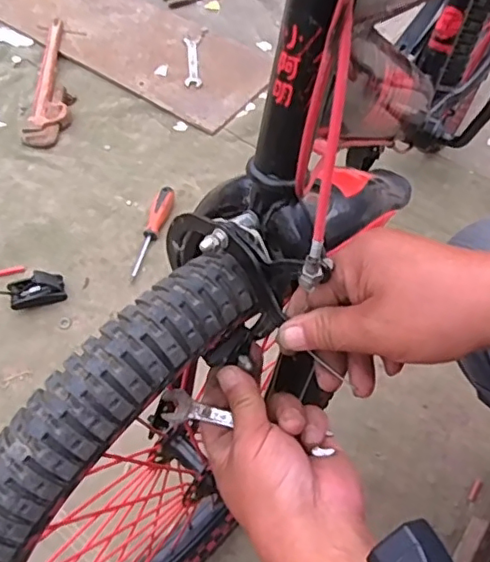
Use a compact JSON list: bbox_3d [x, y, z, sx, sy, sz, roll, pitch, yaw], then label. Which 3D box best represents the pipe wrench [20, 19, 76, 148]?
[{"bbox_3d":[-0.405,-0.431,1.233,0.088,0.028,0.389,-2,56,1],"label":"pipe wrench"}]

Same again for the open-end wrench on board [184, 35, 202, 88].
[{"bbox_3d":[-0.116,-0.486,1.265,0.034,0.006,0.172,-4,56,-1],"label":"open-end wrench on board"}]

